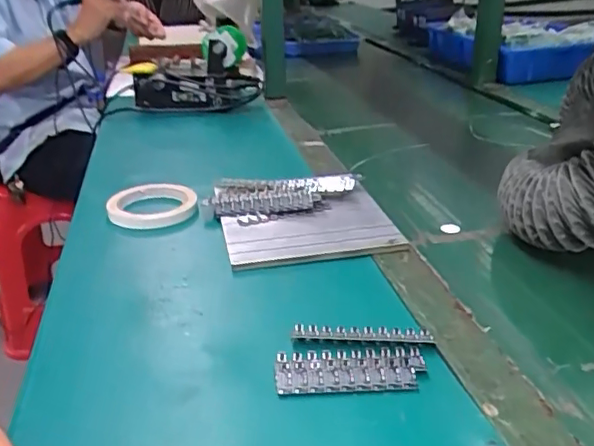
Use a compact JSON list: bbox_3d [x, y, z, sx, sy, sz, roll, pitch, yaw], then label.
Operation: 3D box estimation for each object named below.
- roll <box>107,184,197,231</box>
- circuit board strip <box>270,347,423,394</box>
[{"bbox_3d":[-0.171,-0.019,0.676,0.095,0.020,0.095,-1,25,0],"label":"roll"},{"bbox_3d":[0.038,0.104,0.417,0.106,0.011,0.037,-3,25,-4],"label":"circuit board strip"}]

